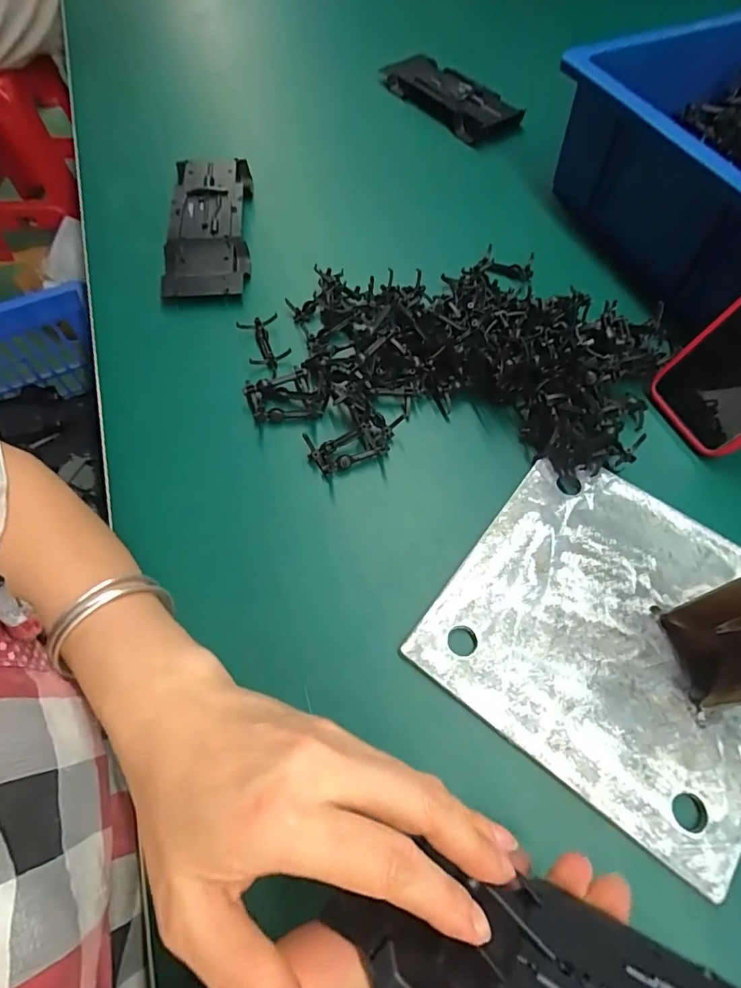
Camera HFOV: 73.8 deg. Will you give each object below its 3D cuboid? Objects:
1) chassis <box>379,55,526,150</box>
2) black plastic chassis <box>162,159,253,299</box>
[{"bbox_3d":[0.095,-0.480,0.599,0.074,0.030,0.193,-34,67,-15],"label":"chassis"},{"bbox_3d":[-0.155,-0.259,0.471,0.074,0.023,0.185,-5,63,-2],"label":"black plastic chassis"}]

